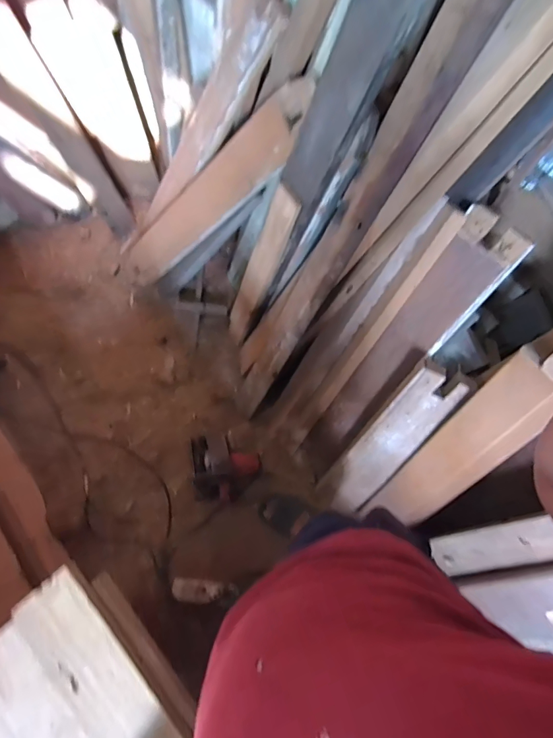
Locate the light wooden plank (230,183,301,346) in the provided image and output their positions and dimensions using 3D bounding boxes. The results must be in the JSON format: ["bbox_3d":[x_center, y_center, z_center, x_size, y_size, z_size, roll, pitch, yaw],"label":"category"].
[{"bbox_3d":[-0.057,-0.270,1.195,0.034,0.619,0.094,-38,80,-30],"label":"light wooden plank"}]

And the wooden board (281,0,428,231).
[{"bbox_3d":[0.140,-0.544,0.708,0.039,0.600,0.132,-30,78,-29],"label":"wooden board"}]

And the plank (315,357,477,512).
[{"bbox_3d":[0.285,0.218,1.092,0.137,0.603,0.051,32,38,6],"label":"plank"}]

